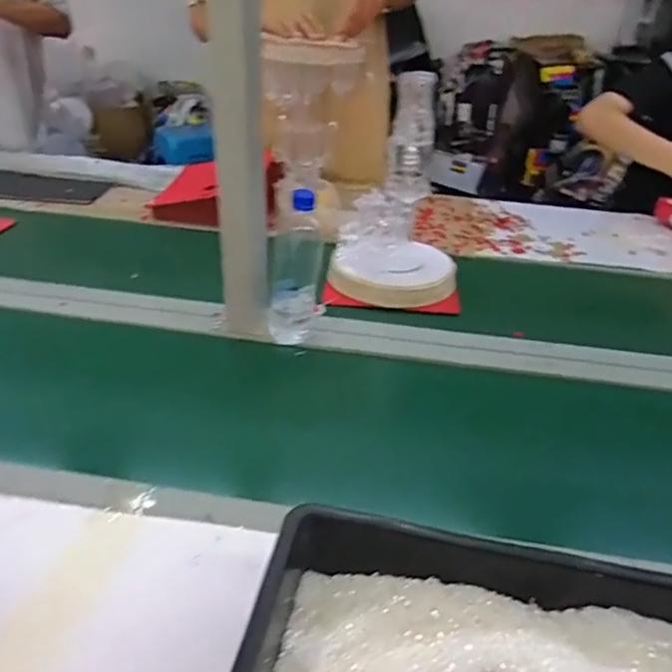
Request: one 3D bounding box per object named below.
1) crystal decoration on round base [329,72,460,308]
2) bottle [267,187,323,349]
[{"bbox_3d":[0.103,-0.232,0.970,0.201,0.318,0.203,6,31,5],"label":"crystal decoration on round base"},{"bbox_3d":[-0.057,-0.095,0.835,0.071,0.219,0.080,1,31,-3],"label":"bottle"}]

